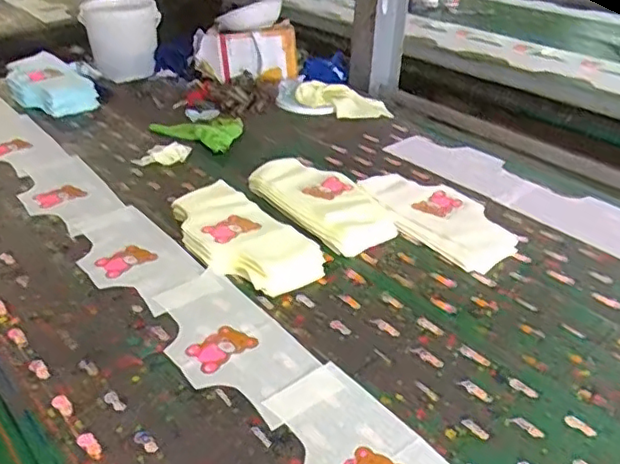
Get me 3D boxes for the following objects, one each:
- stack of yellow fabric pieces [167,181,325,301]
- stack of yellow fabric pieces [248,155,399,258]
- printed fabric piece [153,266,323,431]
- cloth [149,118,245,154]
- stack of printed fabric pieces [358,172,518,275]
[{"bbox_3d":[-0.127,0.006,1.011,0.150,0.048,0.306,-27,41,-35],"label":"stack of yellow fabric pieces"},{"bbox_3d":[0.014,-0.057,1.119,0.151,0.050,0.300,-21,38,-29],"label":"stack of yellow fabric pieces"},{"bbox_3d":[-0.114,0.151,0.832,0.147,0.009,0.287,-27,44,-31],"label":"printed fabric piece"},{"bbox_3d":[-0.240,-0.239,1.400,0.199,0.024,0.156,18,37,26],"label":"cloth"},{"bbox_3d":[0.234,-0.032,1.090,0.162,0.012,0.287,-27,51,-31],"label":"stack of printed fabric pieces"}]

